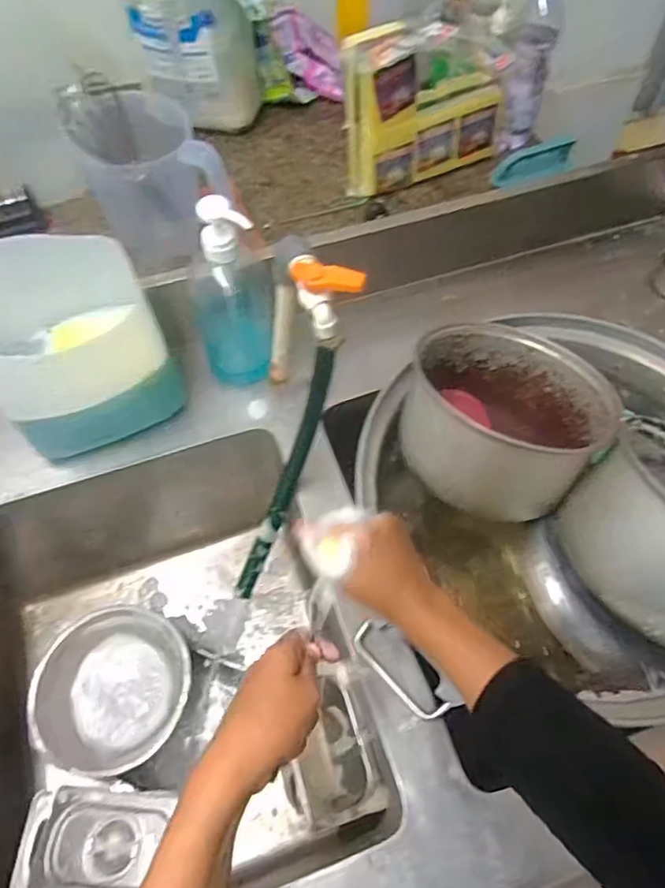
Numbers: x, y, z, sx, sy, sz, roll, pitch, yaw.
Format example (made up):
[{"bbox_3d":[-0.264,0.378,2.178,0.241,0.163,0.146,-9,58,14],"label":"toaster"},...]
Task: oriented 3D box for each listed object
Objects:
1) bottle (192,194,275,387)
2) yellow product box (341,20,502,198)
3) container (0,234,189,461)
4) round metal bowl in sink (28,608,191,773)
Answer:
[{"bbox_3d":[-0.116,-0.160,0.662,0.081,0.236,0.076,-18,61,-10],"label":"bottle"},{"bbox_3d":[0.137,-0.493,0.845,0.239,0.219,0.083,-21,62,-11],"label":"yellow product box"},{"bbox_3d":[-0.287,-0.100,0.650,0.186,0.197,0.130,-25,63,-13],"label":"container"},{"bbox_3d":[-0.296,0.336,0.804,0.199,0.076,0.201,0,62,0],"label":"round metal bowl in sink"}]

